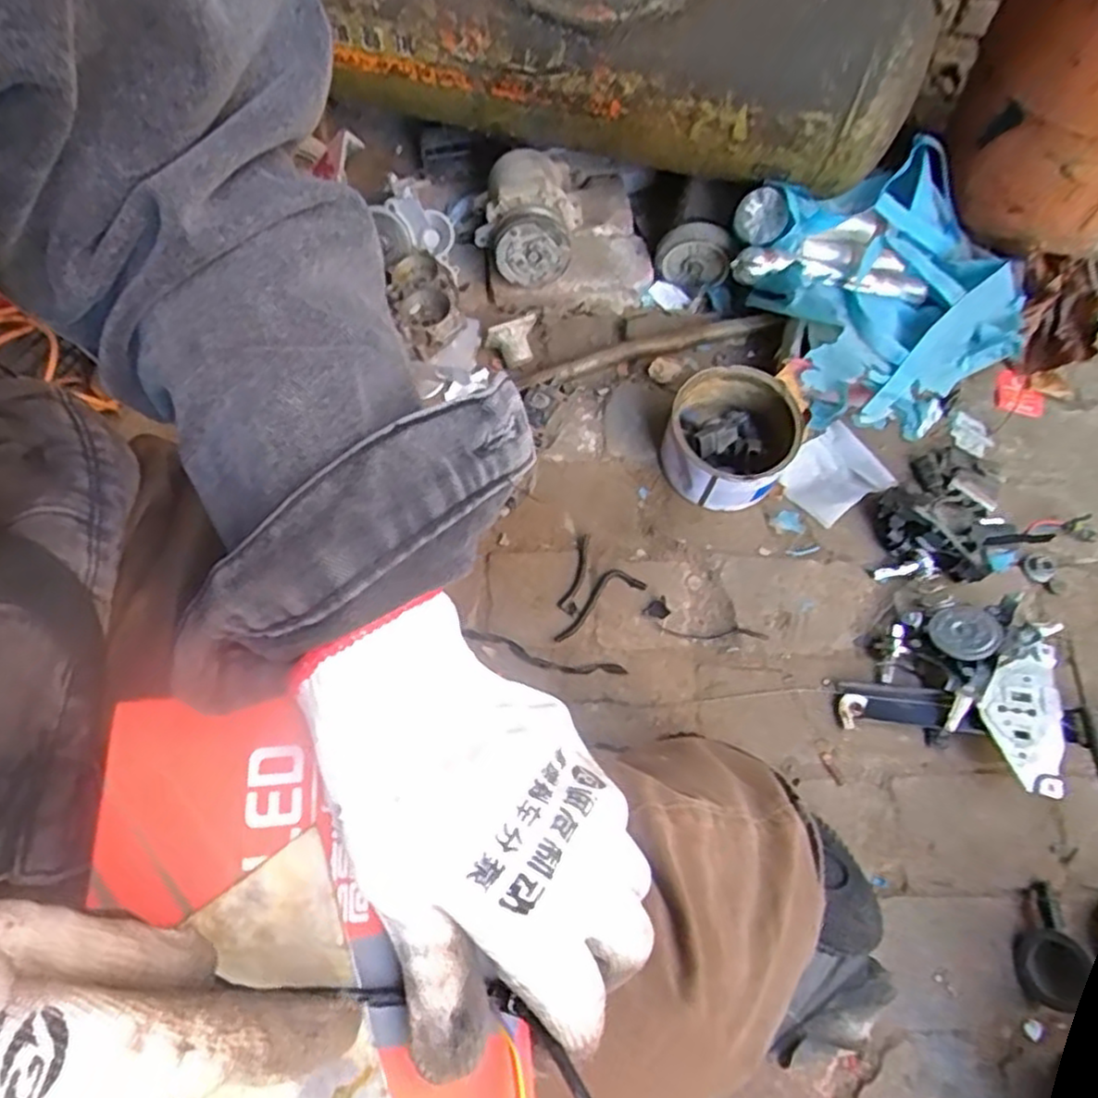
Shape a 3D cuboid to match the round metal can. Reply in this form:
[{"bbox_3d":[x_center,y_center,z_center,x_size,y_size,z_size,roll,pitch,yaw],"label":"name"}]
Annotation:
[{"bbox_3d":[0.225,-0.132,0.899,0.148,0.102,0.155,0,67,-1],"label":"round metal can"}]

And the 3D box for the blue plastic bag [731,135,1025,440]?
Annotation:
[{"bbox_3d":[0.467,-0.362,0.978,0.358,0.225,0.335,-31,69,-14],"label":"blue plastic bag"}]

